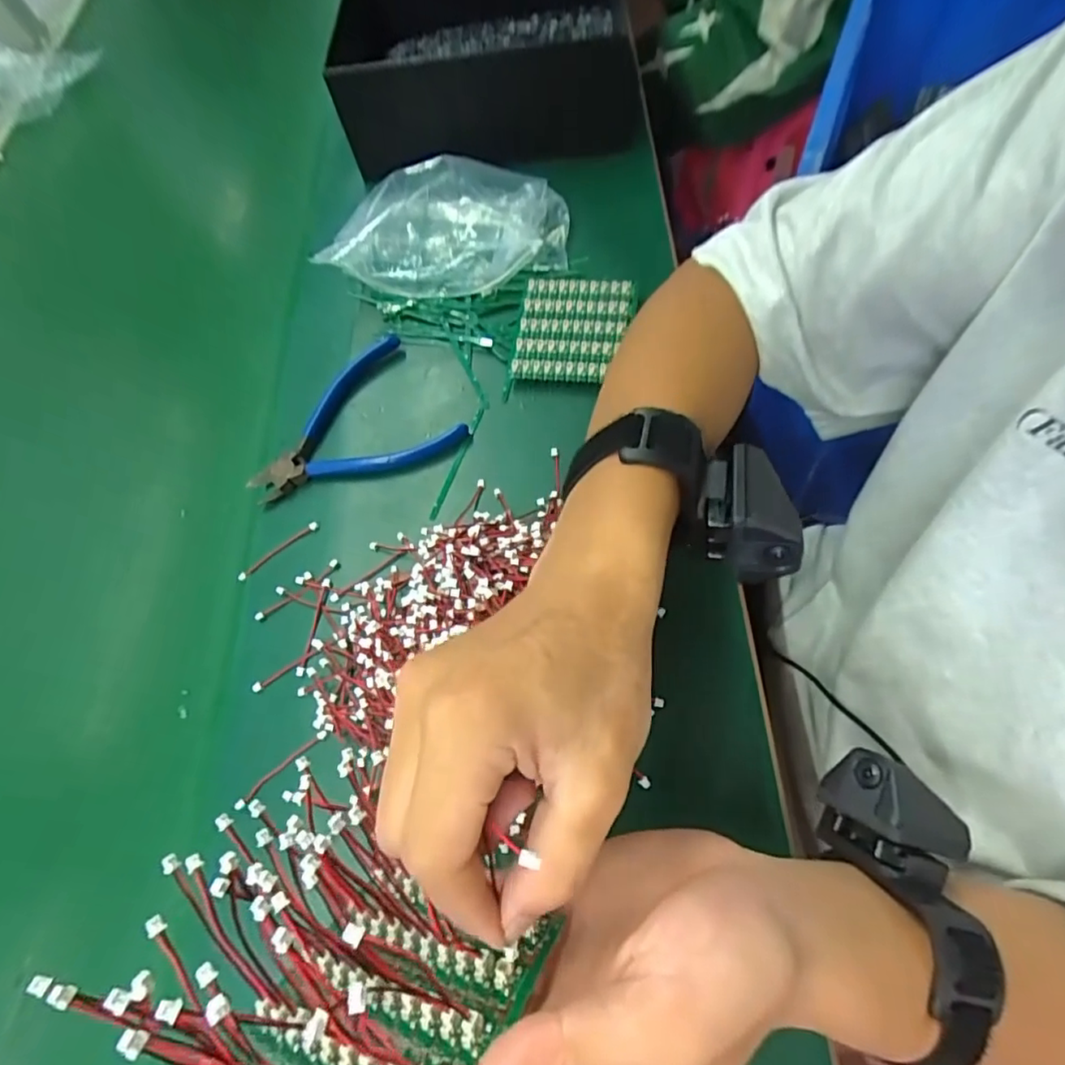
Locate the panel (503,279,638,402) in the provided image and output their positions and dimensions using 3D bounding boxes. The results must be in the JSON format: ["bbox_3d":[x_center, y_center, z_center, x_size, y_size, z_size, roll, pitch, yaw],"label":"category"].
[{"bbox_3d":[0.026,-0.137,0.400,0.076,0.009,0.088,8,70,11],"label":"panel"}]

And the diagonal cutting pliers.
[{"bbox_3d":[-0.126,-0.079,0.395,0.140,0.009,0.104,-22,65,-1],"label":"diagonal cutting pliers"}]

